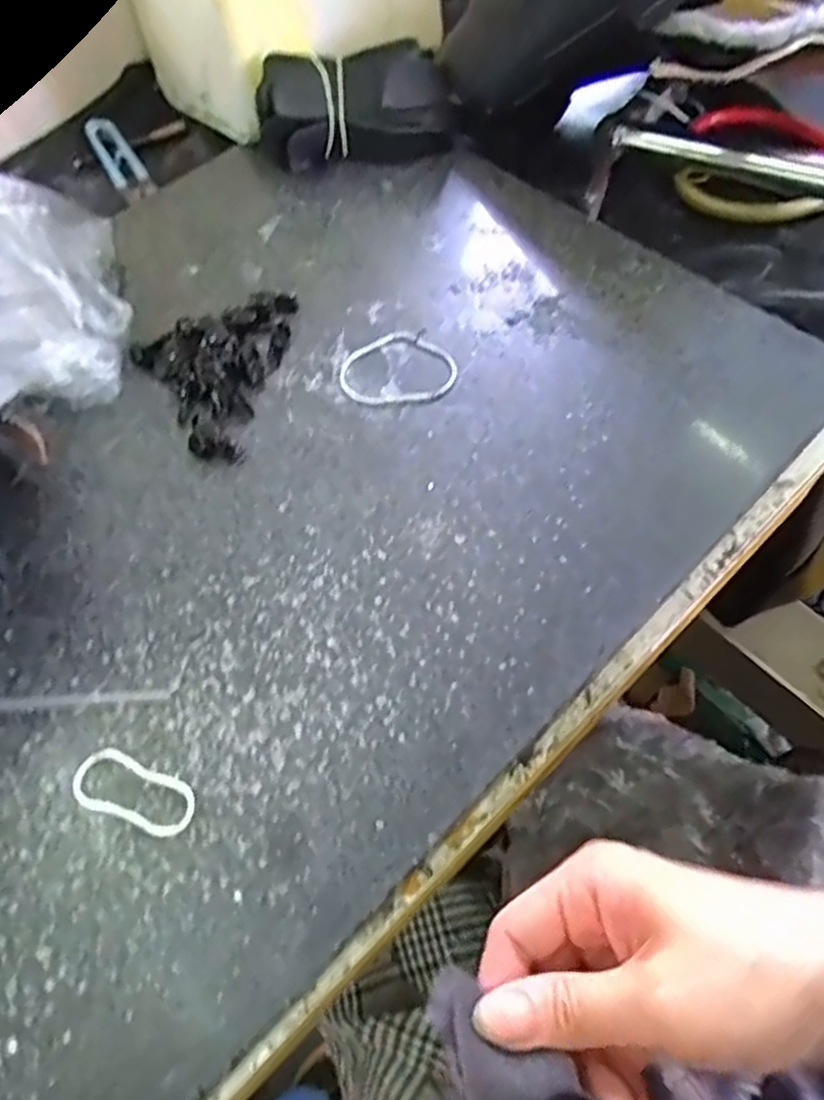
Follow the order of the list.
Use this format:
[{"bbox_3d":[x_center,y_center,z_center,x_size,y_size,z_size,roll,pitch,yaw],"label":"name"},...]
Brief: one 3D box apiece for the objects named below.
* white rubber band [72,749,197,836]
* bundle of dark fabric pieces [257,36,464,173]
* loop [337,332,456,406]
[{"bbox_3d":[-0.107,0.093,0.276,0.050,0.004,0.022,16,62,12],"label":"white rubber band"},{"bbox_3d":[-0.035,-0.272,0.442,0.118,0.052,0.067,-11,59,-3],"label":"bundle of dark fabric pieces"},{"bbox_3d":[-0.007,-0.096,0.376,0.060,0.004,0.048,-1,59,3],"label":"loop"}]

